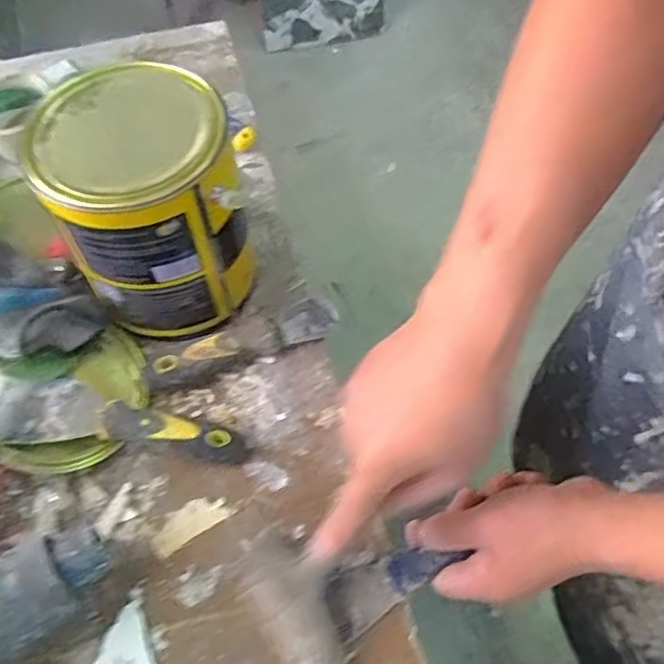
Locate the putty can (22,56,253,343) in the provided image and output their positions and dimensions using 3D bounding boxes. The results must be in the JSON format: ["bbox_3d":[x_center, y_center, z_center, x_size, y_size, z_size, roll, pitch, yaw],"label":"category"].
[{"bbox_3d":[-0.138,-0.093,0.516,0.126,0.168,0.135,0,59,1],"label":"putty can"}]

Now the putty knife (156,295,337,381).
[{"bbox_3d":[-0.070,0.003,0.548,0.155,0.023,0.038,-21,61,-11],"label":"putty knife"}]

